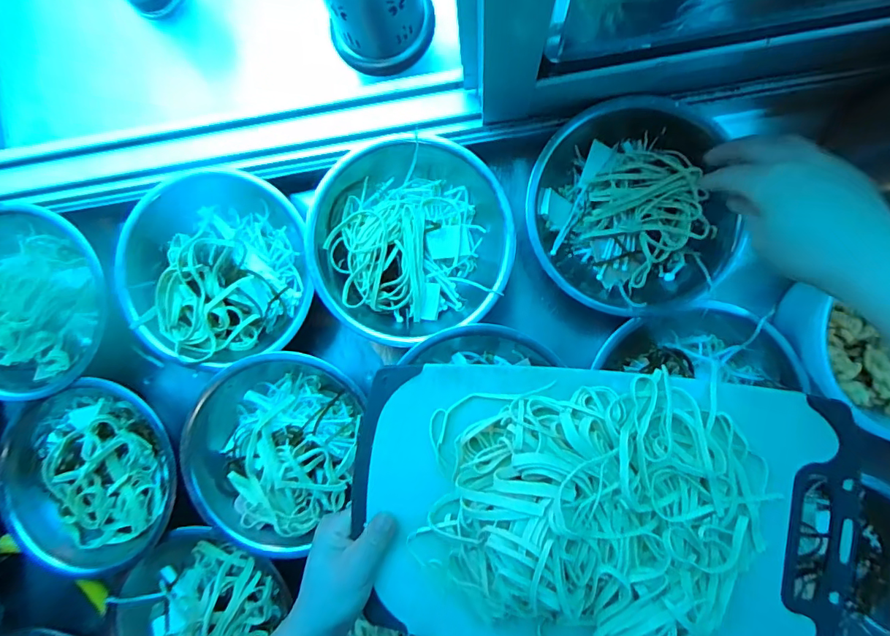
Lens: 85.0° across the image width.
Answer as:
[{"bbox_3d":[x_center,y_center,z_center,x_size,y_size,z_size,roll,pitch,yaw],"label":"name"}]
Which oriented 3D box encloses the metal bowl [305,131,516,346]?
[{"bbox_3d":[-0.033,-0.078,0.469,0.179,0.066,0.186,0,90,5],"label":"metal bowl"}]

